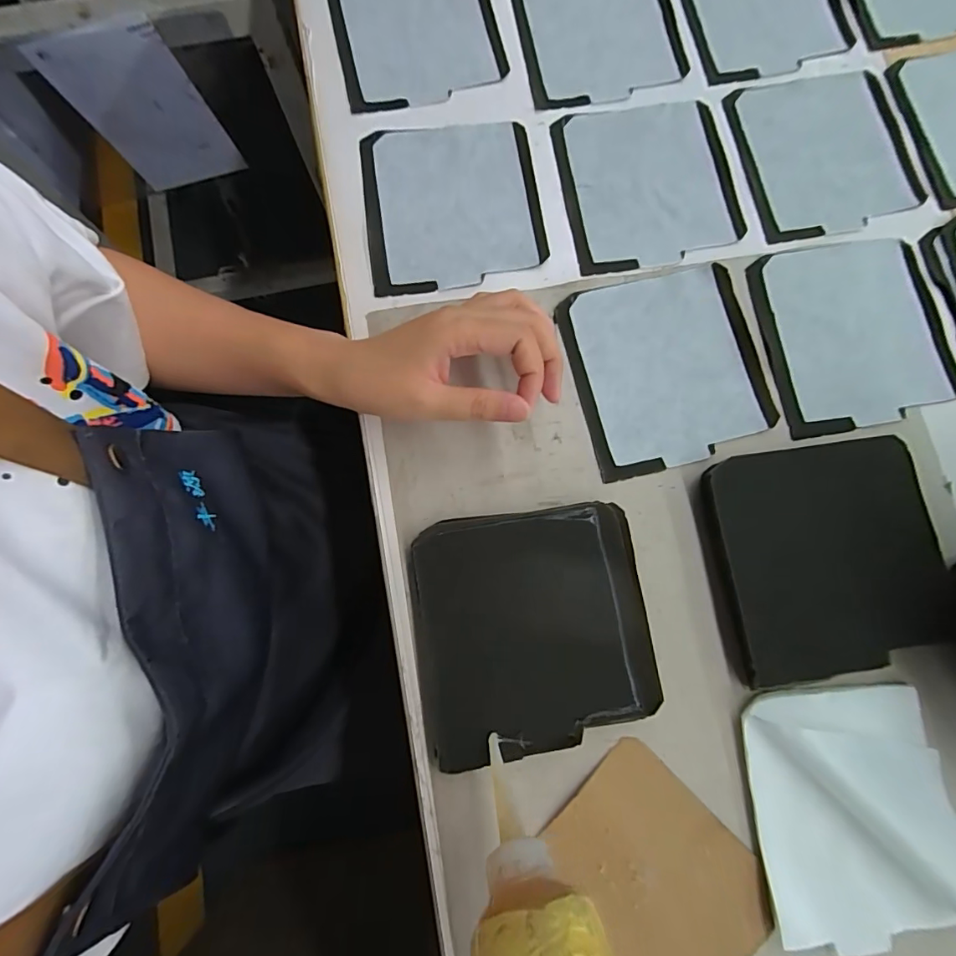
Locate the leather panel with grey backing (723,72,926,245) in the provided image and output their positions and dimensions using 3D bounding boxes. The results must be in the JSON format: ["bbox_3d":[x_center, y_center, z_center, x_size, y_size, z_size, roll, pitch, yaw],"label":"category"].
[{"bbox_3d":[0.267,-0.250,0.364,0.123,0.004,0.133,-10,79,-3],"label":"leather panel with grey backing"}]

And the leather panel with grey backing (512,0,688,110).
[{"bbox_3d":[0.098,-0.362,0.385,0.126,0.004,0.135,-8,79,-2],"label":"leather panel with grey backing"}]

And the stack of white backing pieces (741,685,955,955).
[{"bbox_3d":[0.215,0.190,0.266,0.109,0.025,0.130,-2,79,-1],"label":"stack of white backing pieces"}]

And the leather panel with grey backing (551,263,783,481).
[{"bbox_3d":[0.131,-0.077,0.329,0.127,0.004,0.133,-14,80,-3],"label":"leather panel with grey backing"}]

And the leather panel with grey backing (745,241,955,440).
[{"bbox_3d":[0.267,-0.103,0.339,0.126,0.005,0.133,-9,79,-2],"label":"leather panel with grey backing"}]

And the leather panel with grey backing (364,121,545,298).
[{"bbox_3d":[-0.018,-0.203,0.353,0.127,0.006,0.131,-7,79,-2],"label":"leather panel with grey backing"}]

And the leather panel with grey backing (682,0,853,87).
[{"bbox_3d":[0.234,-0.392,0.390,0.135,0.008,0.135,-13,80,-3],"label":"leather panel with grey backing"}]

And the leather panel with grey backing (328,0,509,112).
[{"bbox_3d":[-0.049,-0.356,0.380,0.126,0.007,0.131,-12,81,-2],"label":"leather panel with grey backing"}]

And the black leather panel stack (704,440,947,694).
[{"bbox_3d":[0.216,0.049,0.298,0.135,0.019,0.134,-9,79,-2],"label":"black leather panel stack"}]

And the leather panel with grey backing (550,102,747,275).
[{"bbox_3d":[0.129,-0.224,0.362,0.127,0.008,0.136,-8,80,-2],"label":"leather panel with grey backing"}]

